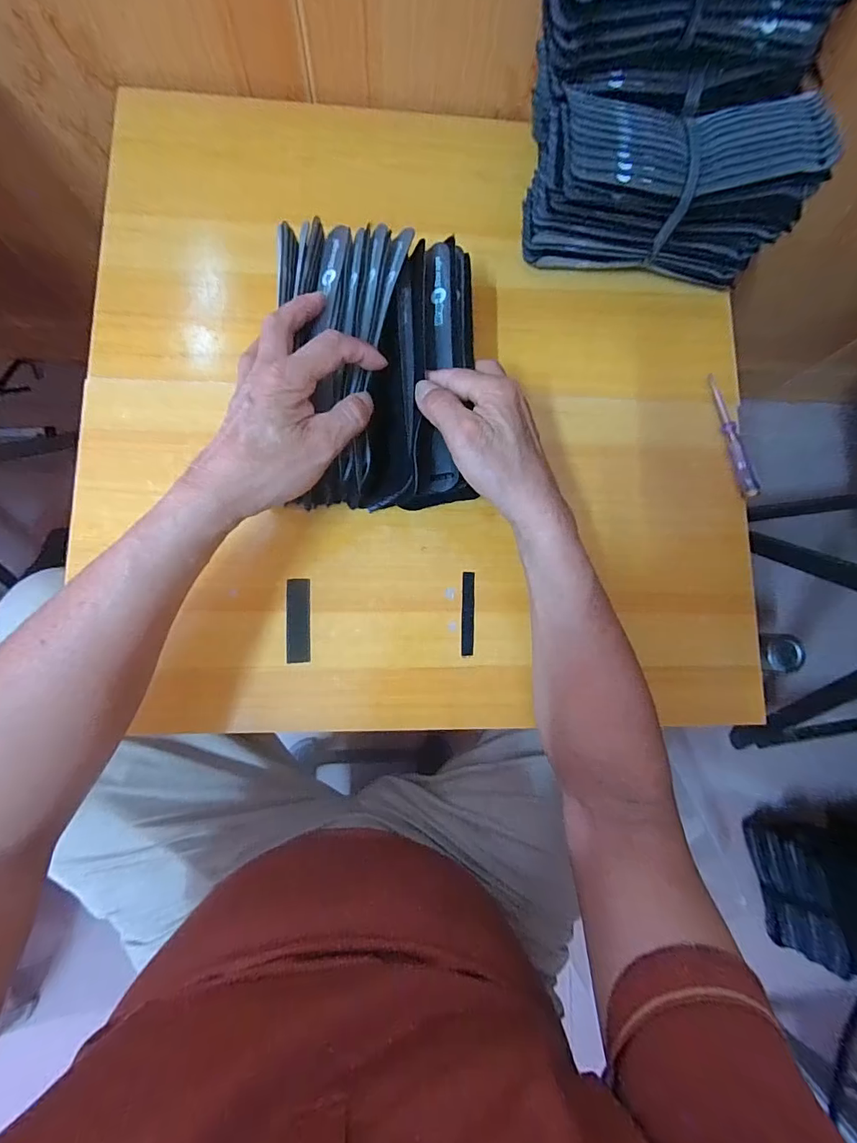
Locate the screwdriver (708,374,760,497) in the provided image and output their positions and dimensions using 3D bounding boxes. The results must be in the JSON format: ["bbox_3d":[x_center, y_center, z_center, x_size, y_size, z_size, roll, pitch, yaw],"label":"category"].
[{"bbox_3d":[0.284,-0.128,0.408,0.013,0.013,0.120,-13,86,-6],"label":"screwdriver"}]

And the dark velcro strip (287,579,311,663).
[{"bbox_3d":[-0.109,0.041,0.368,0.020,0.004,0.069,-1,84,-5],"label":"dark velcro strip"}]

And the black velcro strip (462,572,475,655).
[{"bbox_3d":[0.034,0.037,0.381,0.011,0.004,0.071,2,84,-4],"label":"black velcro strip"}]

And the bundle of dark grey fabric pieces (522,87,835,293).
[{"bbox_3d":[0.191,-0.314,0.372,0.205,0.114,0.072,4,84,-4],"label":"bundle of dark grey fabric pieces"}]

